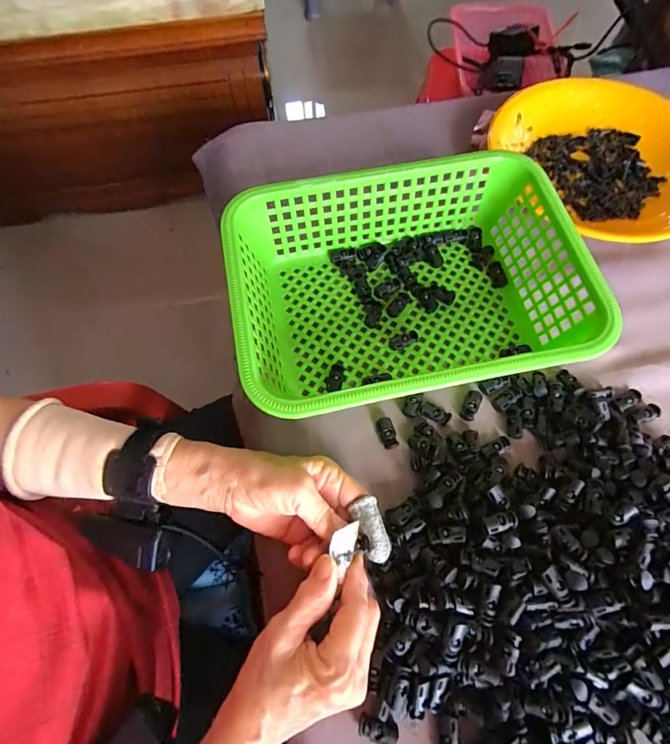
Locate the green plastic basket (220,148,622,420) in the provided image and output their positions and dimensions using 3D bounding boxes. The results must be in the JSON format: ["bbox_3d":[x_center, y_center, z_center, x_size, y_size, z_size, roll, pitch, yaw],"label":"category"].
[{"bbox_3d":[0.064,-0.074,0.366,0.296,0.080,0.216,-11,66,-5],"label":"green plastic basket"}]

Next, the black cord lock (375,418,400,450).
[{"bbox_3d":[0.046,0.054,0.353,0.013,0.009,0.027,-18,67,-8],"label":"black cord lock"}]

